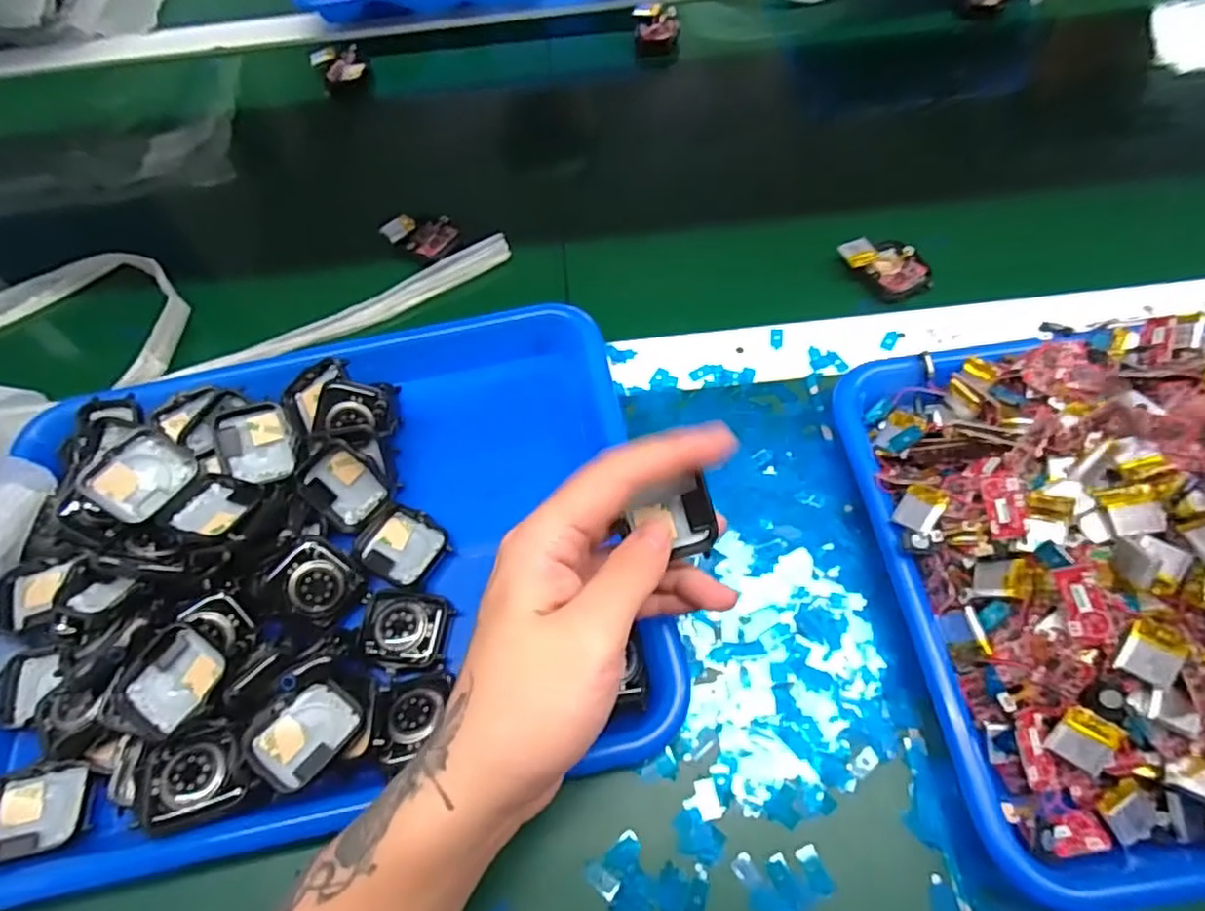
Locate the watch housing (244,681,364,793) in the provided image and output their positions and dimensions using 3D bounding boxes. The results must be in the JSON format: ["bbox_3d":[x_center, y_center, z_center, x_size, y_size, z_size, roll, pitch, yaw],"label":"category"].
[{"bbox_3d":[-0.128,0.120,0.281,0.035,0.016,0.042,36,71,21],"label":"watch housing"}]

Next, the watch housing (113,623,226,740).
[{"bbox_3d":[-0.191,0.101,0.289,0.033,0.017,0.044,22,66,12],"label":"watch housing"}]

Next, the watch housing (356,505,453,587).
[{"bbox_3d":[-0.103,0.048,0.337,0.042,0.008,0.036,26,67,17],"label":"watch housing"}]

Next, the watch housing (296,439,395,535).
[{"bbox_3d":[-0.134,0.015,0.338,0.045,0.015,0.038,40,91,-9],"label":"watch housing"}]

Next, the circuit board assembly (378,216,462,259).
[{"bbox_3d":[-0.125,-0.157,0.457,0.048,0.014,0.038,25,67,17],"label":"circuit board assembly"}]

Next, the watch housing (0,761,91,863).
[{"bbox_3d":[-0.255,0.159,0.292,0.044,0.017,0.036,-14,62,-3],"label":"watch housing"}]

